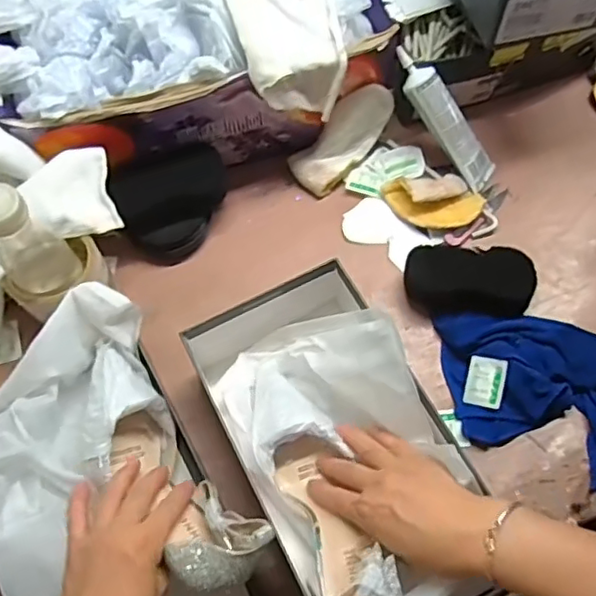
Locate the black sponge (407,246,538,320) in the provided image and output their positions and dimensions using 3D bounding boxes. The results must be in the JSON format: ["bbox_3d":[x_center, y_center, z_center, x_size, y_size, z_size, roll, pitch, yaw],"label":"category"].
[{"bbox_3d":[0.174,-0.017,0.620,0.124,0.030,0.067,-1,64,2],"label":"black sponge"}]

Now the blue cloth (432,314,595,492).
[{"bbox_3d":[0.245,0.083,0.565,0.232,0.033,0.142,21,67,12],"label":"blue cloth"}]

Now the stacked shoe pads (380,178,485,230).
[{"bbox_3d":[0.146,-0.100,0.656,0.108,0.028,0.046,5,65,5],"label":"stacked shoe pads"}]

